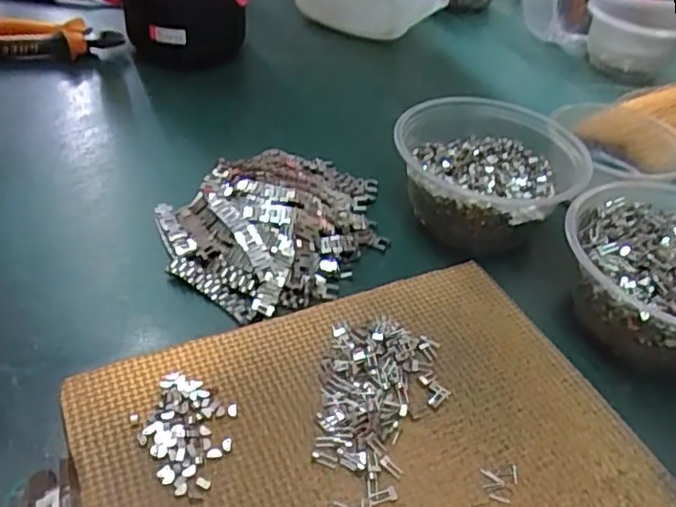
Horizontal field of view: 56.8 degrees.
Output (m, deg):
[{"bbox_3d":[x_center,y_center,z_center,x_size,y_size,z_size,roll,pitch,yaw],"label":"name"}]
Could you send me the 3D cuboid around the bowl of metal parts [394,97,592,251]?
[{"bbox_3d":[0.109,-0.060,0.459,0.124,0.054,0.128,3,42,-3],"label":"bowl of metal parts"}]

